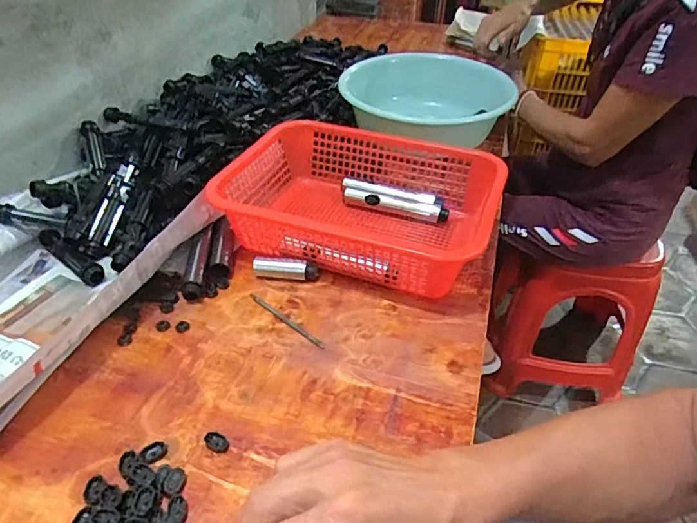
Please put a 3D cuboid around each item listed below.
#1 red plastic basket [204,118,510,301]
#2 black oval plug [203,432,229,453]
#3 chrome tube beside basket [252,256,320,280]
[{"bbox_3d":[0.012,-0.078,0.647,0.329,0.088,0.245,15,41,17],"label":"red plastic basket"},{"bbox_3d":[-0.116,0.159,0.432,0.023,0.005,0.015,21,43,23],"label":"black oval plug"},{"bbox_3d":[-0.076,0.009,0.602,0.080,0.026,0.022,6,40,7],"label":"chrome tube beside basket"}]

